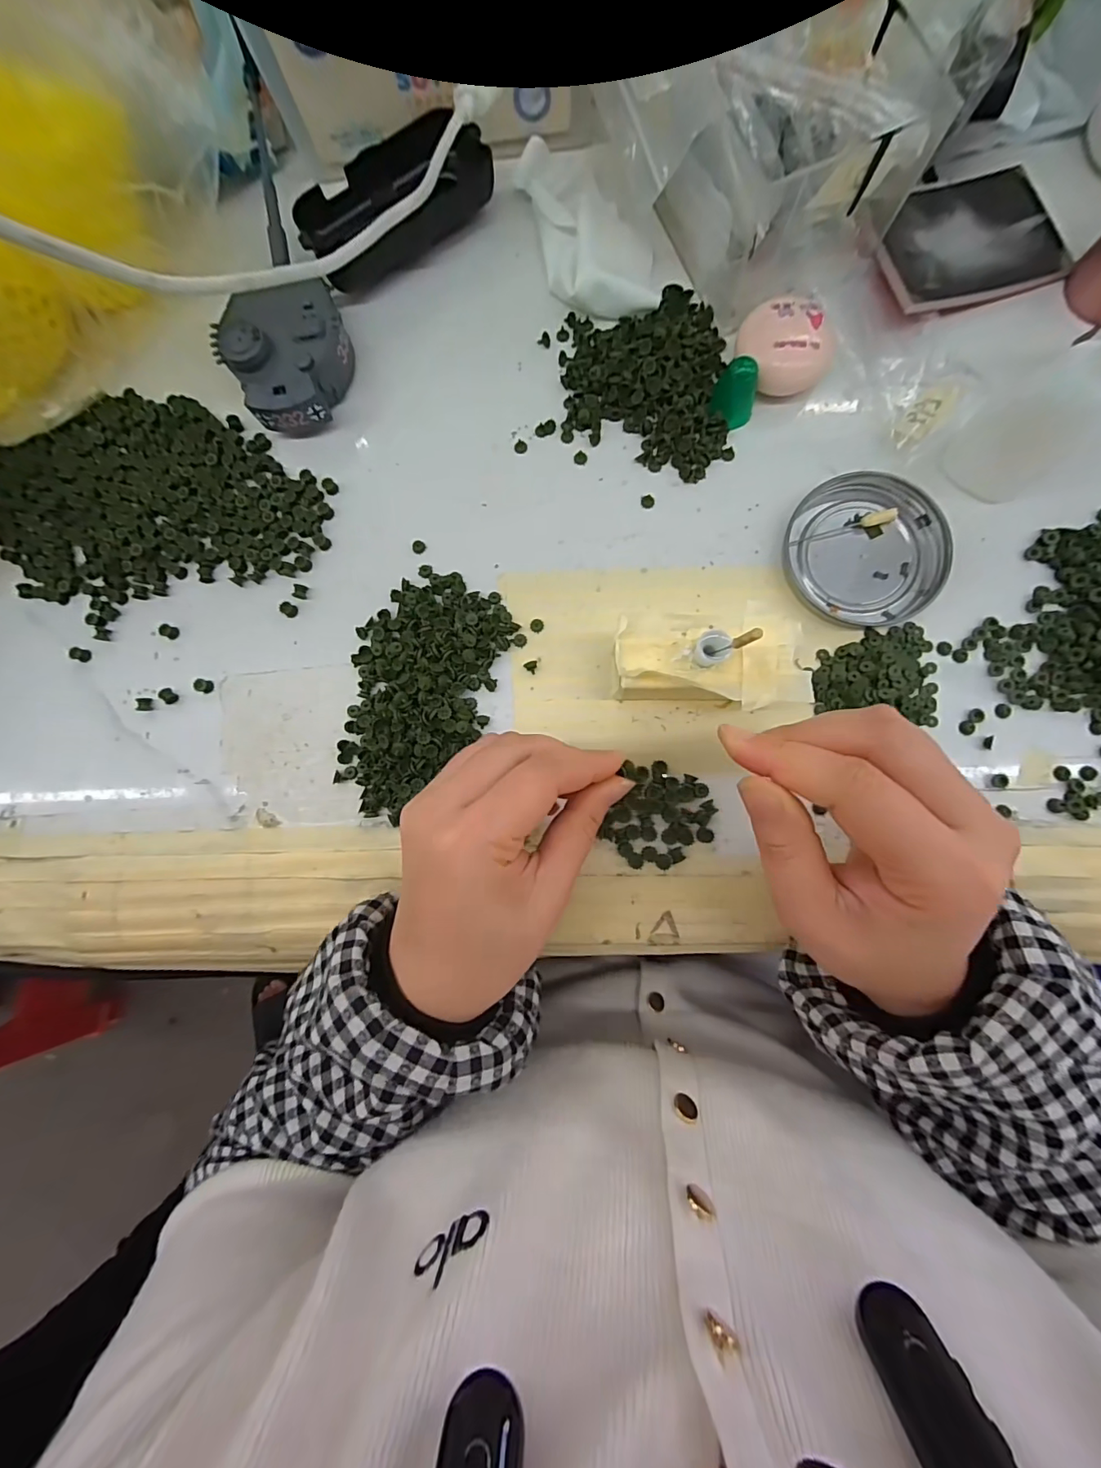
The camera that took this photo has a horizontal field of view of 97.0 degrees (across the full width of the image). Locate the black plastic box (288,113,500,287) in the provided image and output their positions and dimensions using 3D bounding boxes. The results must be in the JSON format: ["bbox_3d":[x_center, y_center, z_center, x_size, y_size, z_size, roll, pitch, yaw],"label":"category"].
[{"bbox_3d":[-0.089,-0.307,0.281,0.112,0.026,0.051,-31,84,1],"label":"black plastic box"}]

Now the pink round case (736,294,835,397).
[{"bbox_3d":[0.120,-0.202,0.254,0.043,0.019,0.040,0,85,4],"label":"pink round case"}]

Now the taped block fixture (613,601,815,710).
[{"bbox_3d":[0.074,-0.034,0.237,0.085,0.036,0.046,-1,85,4],"label":"taped block fixture"}]

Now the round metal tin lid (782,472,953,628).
[{"bbox_3d":[0.163,-0.094,0.251,0.074,0.008,0.079,0,85,4],"label":"round metal tin lid"}]

